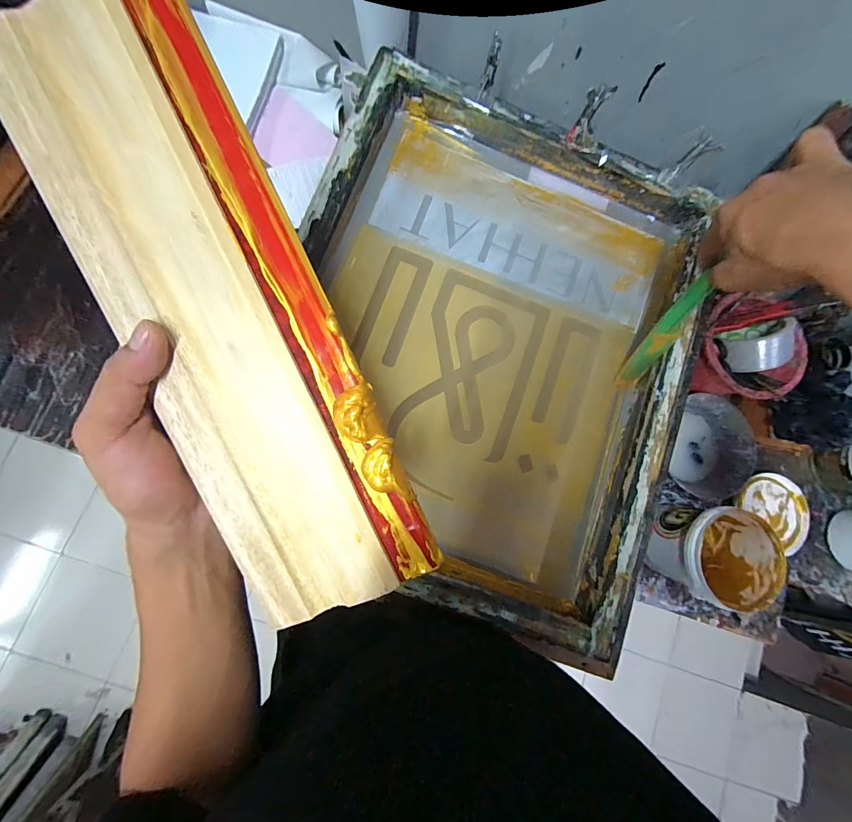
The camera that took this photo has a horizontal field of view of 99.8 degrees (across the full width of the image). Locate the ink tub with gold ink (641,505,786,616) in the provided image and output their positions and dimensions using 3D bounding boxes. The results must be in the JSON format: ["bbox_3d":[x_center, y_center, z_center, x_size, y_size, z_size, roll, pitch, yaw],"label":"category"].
[{"bbox_3d":[0.392,0.197,0.514,0.123,0.123,0.117,1,82,-6],"label":"ink tub with gold ink"}]

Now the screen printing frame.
[{"bbox_3d":[0.074,-0.066,0.406,0.459,0.048,0.554,19,82,-4],"label":"screen printing frame"}]

